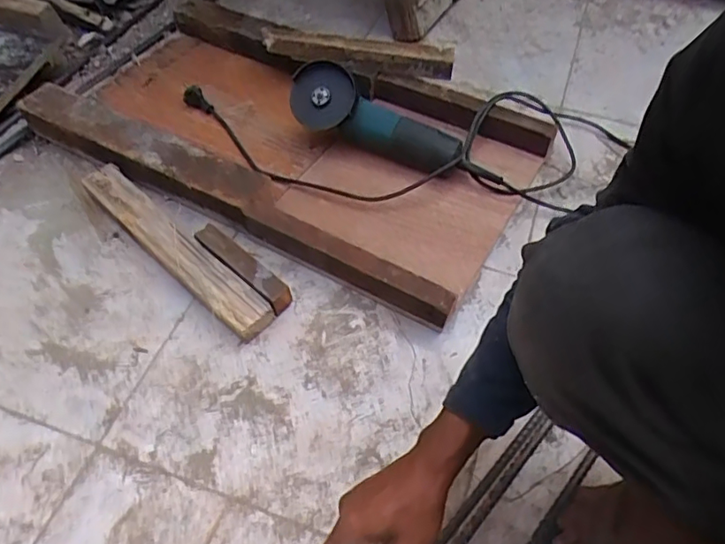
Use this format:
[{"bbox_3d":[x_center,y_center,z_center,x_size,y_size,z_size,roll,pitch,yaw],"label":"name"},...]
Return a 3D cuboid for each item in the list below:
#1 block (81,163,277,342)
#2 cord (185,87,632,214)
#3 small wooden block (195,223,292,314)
[{"bbox_3d":[-0.263,-0.038,0.783,0.372,0.040,0.058,38,61,24],"label":"block"},{"bbox_3d":[0.059,-0.211,0.908,0.702,0.061,0.256,0,53,-2],"label":"cord"},{"bbox_3d":[-0.160,-0.005,0.758,0.167,0.045,0.032,38,61,24],"label":"small wooden block"}]

